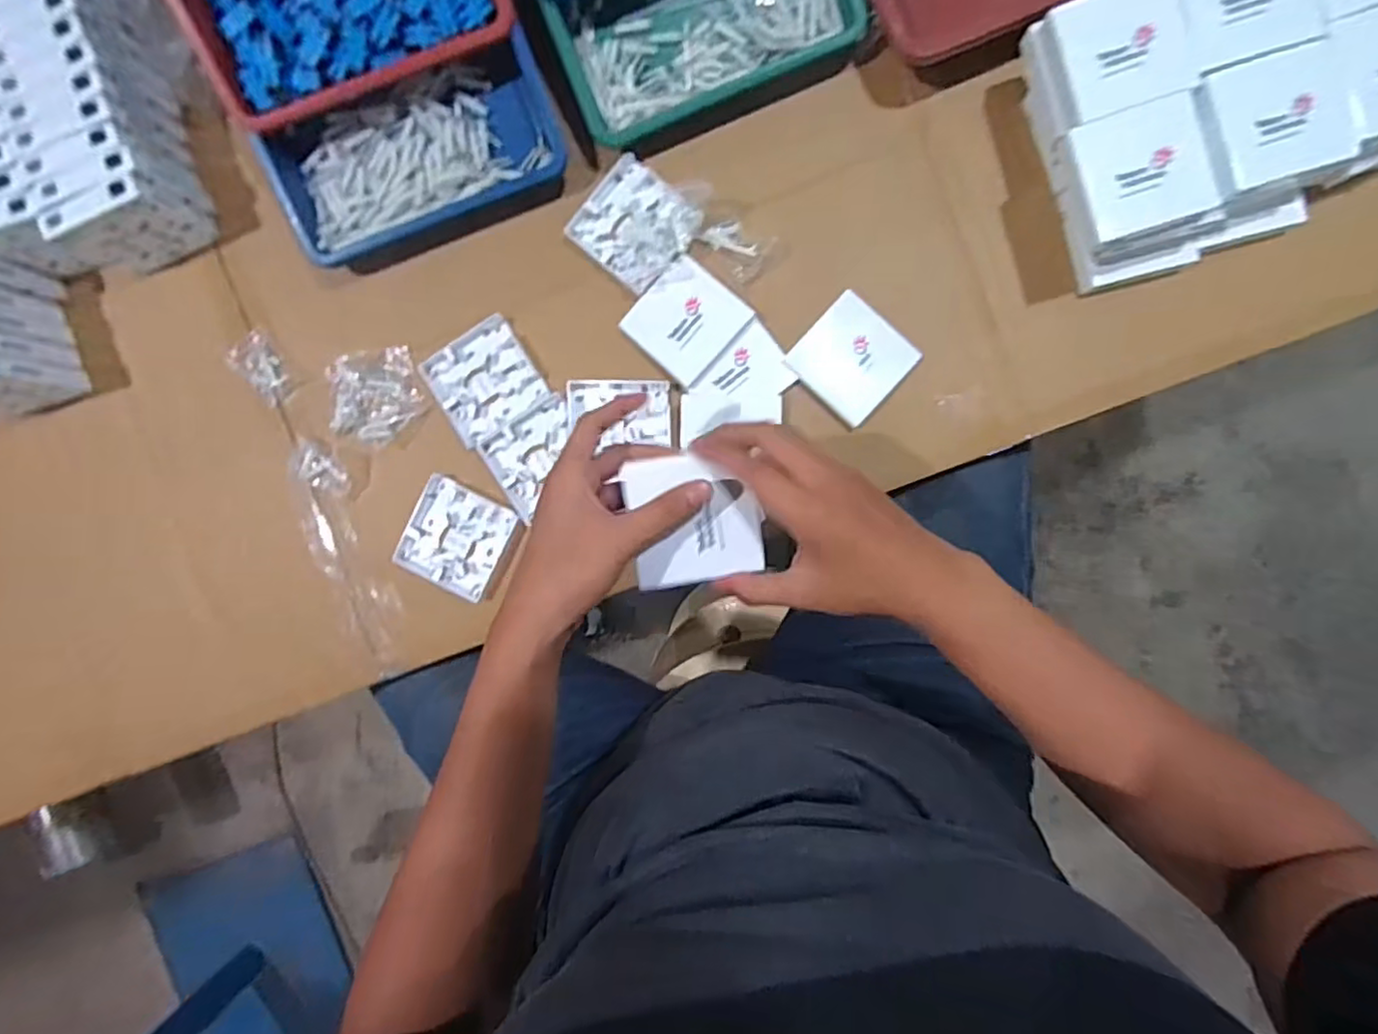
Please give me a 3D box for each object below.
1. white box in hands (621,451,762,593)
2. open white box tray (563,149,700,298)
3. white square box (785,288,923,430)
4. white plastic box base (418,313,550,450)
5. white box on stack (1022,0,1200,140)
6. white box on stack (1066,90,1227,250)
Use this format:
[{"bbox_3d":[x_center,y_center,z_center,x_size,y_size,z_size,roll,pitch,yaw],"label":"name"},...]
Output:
[{"bbox_3d":[0.004,0.002,0.430,0.083,0.015,0.082,-8,92,3],"label":"white box in hands"},{"bbox_3d":[-0.045,-0.249,0.554,0.095,0.016,0.084,41,95,5],"label":"open white box tray"},{"bbox_3d":[0.137,-0.132,0.557,0.084,0.025,0.085,42,93,0],"label":"white square box"},{"bbox_3d":[-0.179,-0.120,0.573,0.087,0.015,0.086,-33,90,3],"label":"white plastic box base"},{"bbox_3d":[0.302,-0.330,0.472,0.087,0.033,0.084,-16,91,3],"label":"white box on stack"},{"bbox_3d":[0.322,-0.247,0.462,0.082,0.017,0.083,-15,91,3],"label":"white box on stack"}]

